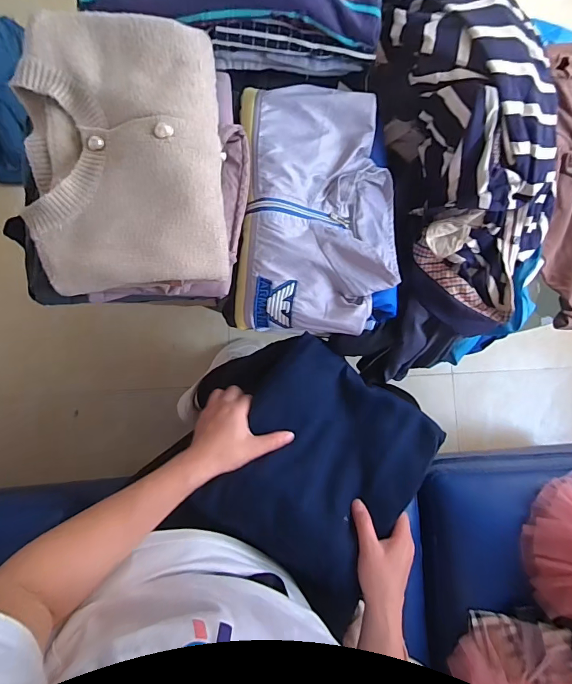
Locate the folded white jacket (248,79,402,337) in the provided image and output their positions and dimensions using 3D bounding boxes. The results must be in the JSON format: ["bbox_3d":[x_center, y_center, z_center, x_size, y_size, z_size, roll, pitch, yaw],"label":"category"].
[{"bbox_3d":[0.049,-0.161,0.505,0.201,0.051,0.302,2,84,-7],"label":"folded white jacket"}]

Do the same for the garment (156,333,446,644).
[{"bbox_3d":[0.043,0.161,0.504,0.230,0.072,0.269,34,81,-3],"label":"garment"}]

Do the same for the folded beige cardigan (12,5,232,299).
[{"bbox_3d":[-0.162,-0.187,0.408,0.191,0.058,0.268,-5,85,-8],"label":"folded beige cardigan"}]

